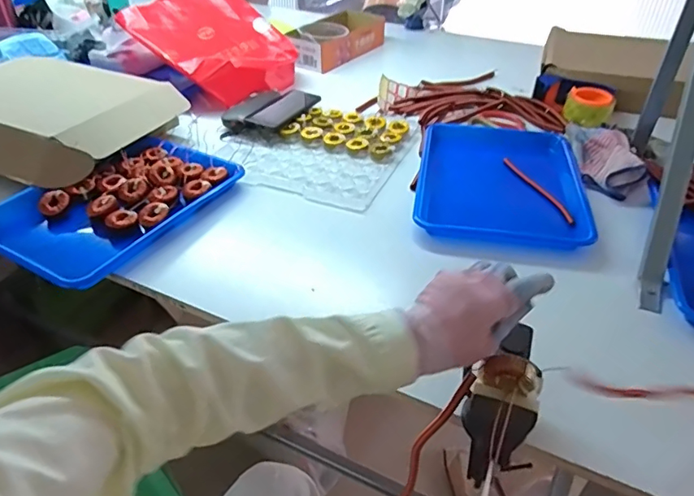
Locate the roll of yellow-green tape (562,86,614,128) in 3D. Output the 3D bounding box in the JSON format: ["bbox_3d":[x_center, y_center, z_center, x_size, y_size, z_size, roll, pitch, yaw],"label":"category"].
[{"bbox_3d":[0.474,-0.278,1.000,0.085,0.048,0.085,18,43,21],"label":"roll of yellow-green tape"}]

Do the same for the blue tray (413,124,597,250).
[{"bbox_3d":[0.250,-0.115,0.833,0.252,0.033,0.320,7,40,9],"label":"blue tray"}]

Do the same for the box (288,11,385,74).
[{"bbox_3d":[-0.031,-0.542,1.317,0.144,0.075,0.313,27,47,29],"label":"box"}]

